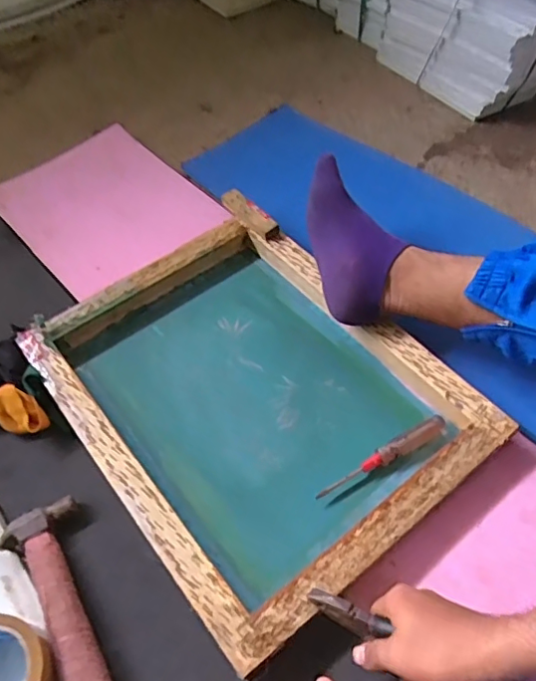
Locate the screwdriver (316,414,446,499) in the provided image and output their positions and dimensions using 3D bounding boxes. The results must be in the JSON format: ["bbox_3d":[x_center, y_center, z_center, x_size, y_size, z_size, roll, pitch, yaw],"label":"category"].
[{"bbox_3d":[0.128,0.130,0.613,0.165,0.022,0.021,-29,59,-12],"label":"screwdriver"}]

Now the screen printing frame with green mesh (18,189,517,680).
[{"bbox_3d":[-0.031,0.053,0.663,0.367,0.051,0.491,-34,61,-21],"label":"screen printing frame with green mesh"}]

